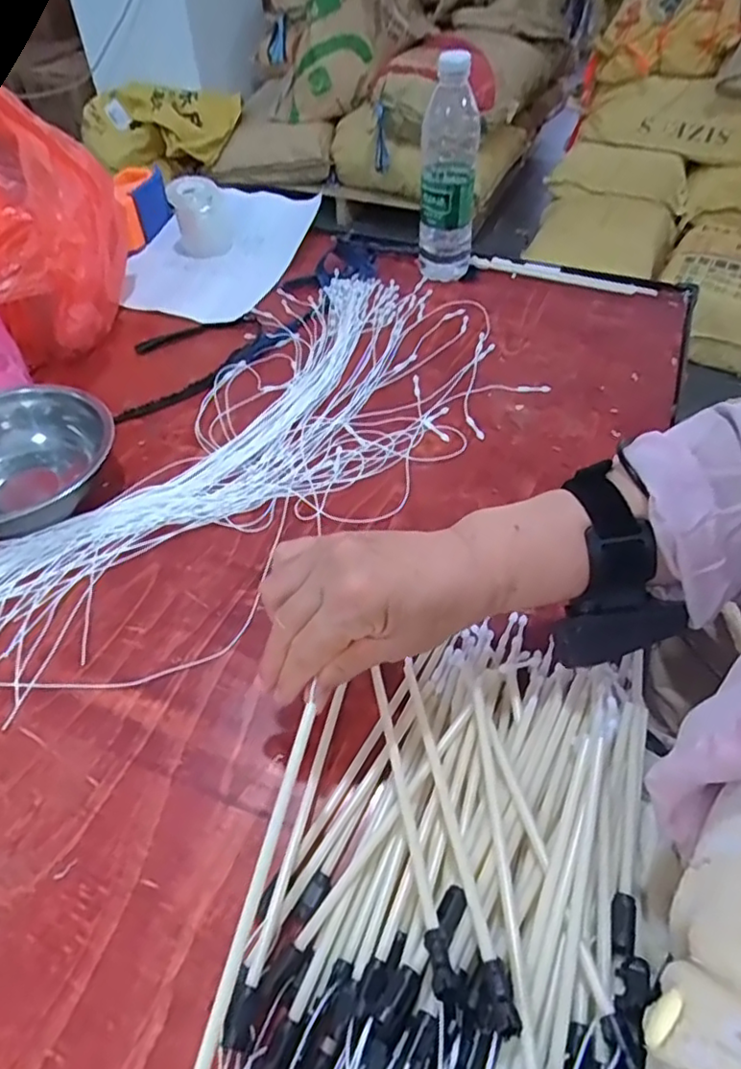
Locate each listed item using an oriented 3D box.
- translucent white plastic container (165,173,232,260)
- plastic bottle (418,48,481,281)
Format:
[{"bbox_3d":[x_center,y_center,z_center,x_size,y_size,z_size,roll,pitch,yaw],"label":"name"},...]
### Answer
[{"bbox_3d":[-0.220,-0.406,0.807,0.069,0.077,0.071,-11,49,-8],"label":"translucent white plastic container"},{"bbox_3d":[0.086,-0.394,0.695,0.061,0.208,0.051,4,49,5],"label":"plastic bottle"}]

